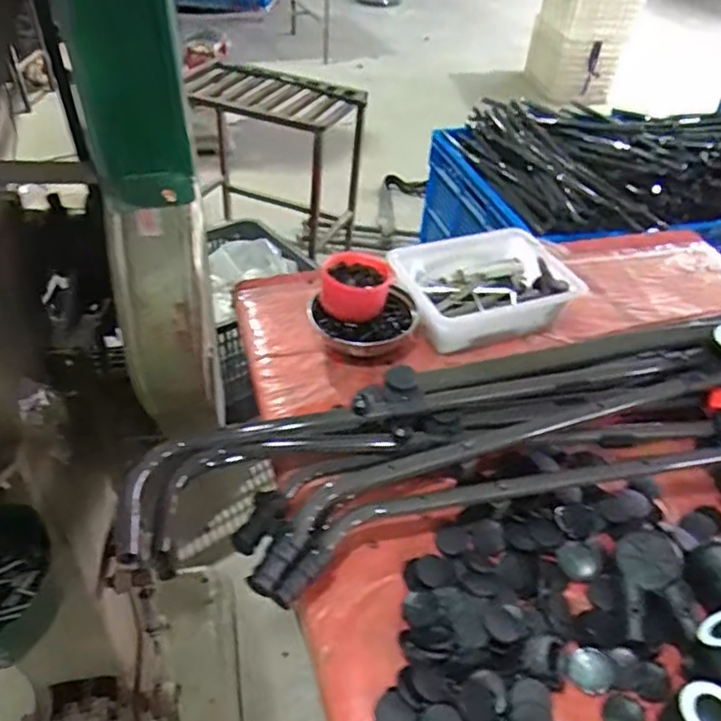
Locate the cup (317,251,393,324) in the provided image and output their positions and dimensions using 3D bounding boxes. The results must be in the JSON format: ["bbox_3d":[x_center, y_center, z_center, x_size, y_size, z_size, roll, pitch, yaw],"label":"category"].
[{"bbox_3d":[-0.006,-0.105,0.873,0.094,0.059,0.091,2,42,-2],"label":"cup"}]

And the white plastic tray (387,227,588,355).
[{"bbox_3d":[0.176,-0.113,0.936,0.245,0.064,0.181,-12,44,-17],"label":"white plastic tray"}]

